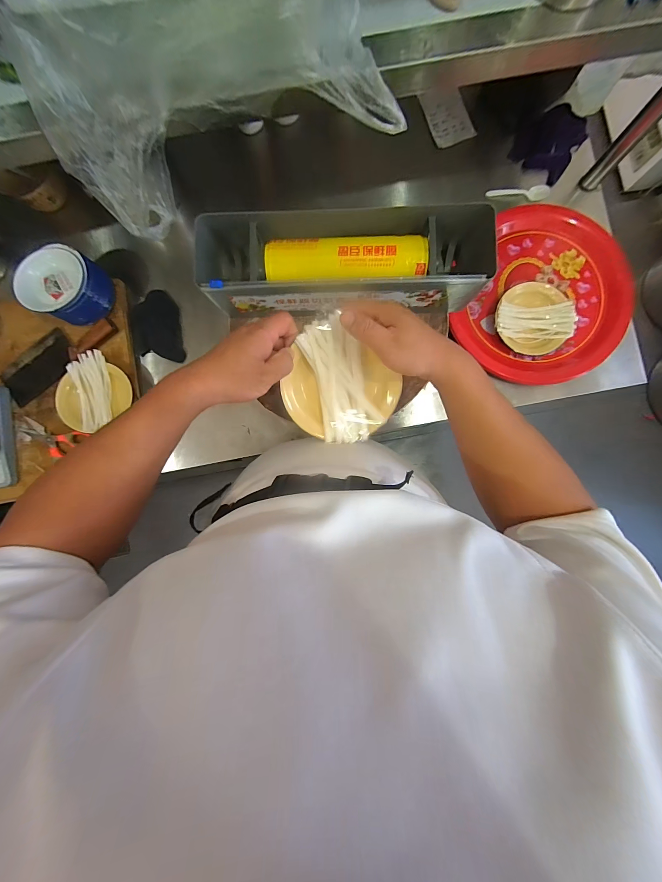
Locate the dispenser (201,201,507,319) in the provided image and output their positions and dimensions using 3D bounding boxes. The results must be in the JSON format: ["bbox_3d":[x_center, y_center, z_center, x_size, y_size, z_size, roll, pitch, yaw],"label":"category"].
[{"bbox_3d":[0.020,-0.315,0.555,0.474,0.110,0.146,-1,87,2],"label":"dispenser"}]

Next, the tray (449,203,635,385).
[{"bbox_3d":[0.469,-0.303,0.667,0.320,0.034,0.382,27,89,3],"label":"tray"}]

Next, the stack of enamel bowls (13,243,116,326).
[{"bbox_3d":[-0.548,-0.317,0.654,0.133,0.089,0.140,20,88,3],"label":"stack of enamel bowls"}]

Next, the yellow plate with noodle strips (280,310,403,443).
[{"bbox_3d":[0.007,-0.066,0.409,0.142,0.036,0.142,-3,115,-6],"label":"yellow plate with noodle strips"}]

